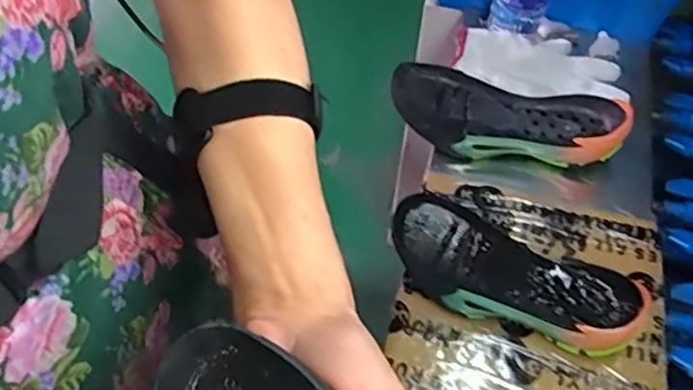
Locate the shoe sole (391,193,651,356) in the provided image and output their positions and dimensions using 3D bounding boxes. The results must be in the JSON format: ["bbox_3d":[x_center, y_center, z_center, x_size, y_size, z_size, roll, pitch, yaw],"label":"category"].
[{"bbox_3d":[0.147,0.078,0.614,0.234,0.042,0.096,23,54,15],"label":"shoe sole"}]

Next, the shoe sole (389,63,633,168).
[{"bbox_3d":[0.168,-0.080,0.719,0.247,0.050,0.098,14,52,7],"label":"shoe sole"}]

